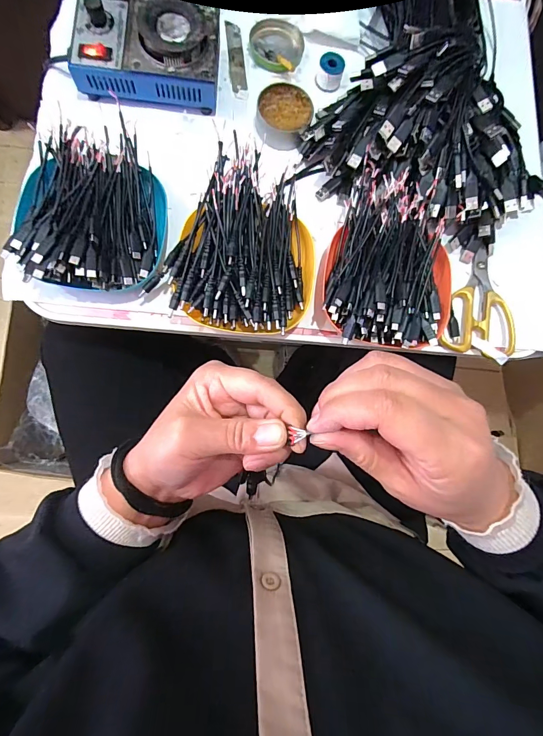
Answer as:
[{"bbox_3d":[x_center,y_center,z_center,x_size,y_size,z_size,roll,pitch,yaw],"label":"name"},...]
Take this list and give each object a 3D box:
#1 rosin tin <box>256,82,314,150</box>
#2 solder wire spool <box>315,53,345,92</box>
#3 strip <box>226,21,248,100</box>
[{"bbox_3d":[0.014,-0.292,0.423,0.062,0.026,0.062,1,83,-6],"label":"rosin tin"},{"bbox_3d":[0.071,-0.356,0.438,0.030,0.028,0.024,17,81,-4],"label":"solder wire spool"},{"bbox_3d":[-0.042,-0.373,0.441,0.018,0.004,0.103,-6,82,-5],"label":"strip"}]

